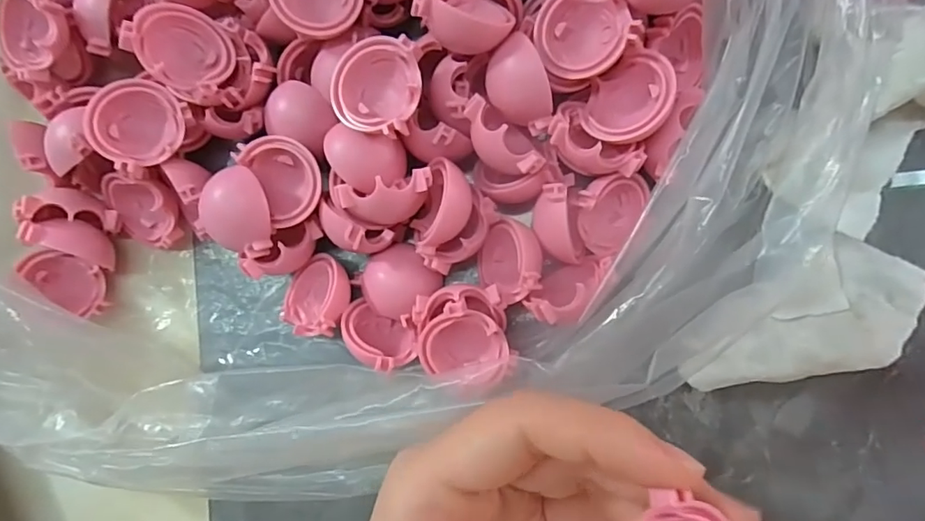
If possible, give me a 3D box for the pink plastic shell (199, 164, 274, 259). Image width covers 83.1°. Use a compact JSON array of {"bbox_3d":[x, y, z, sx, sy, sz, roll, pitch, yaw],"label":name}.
[{"bbox_3d":[-0.075,-0.016,0.175,0.023,0.010,0.028,3,87,5],"label":"pink plastic shell"}]

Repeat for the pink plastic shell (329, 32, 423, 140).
[{"bbox_3d":[-0.027,-0.055,0.168,0.028,0.015,0.030,9,88,5],"label":"pink plastic shell"}]

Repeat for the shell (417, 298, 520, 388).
[{"bbox_3d":[0.001,0.030,0.173,0.029,0.013,0.026,39,90,6],"label":"shell"}]

